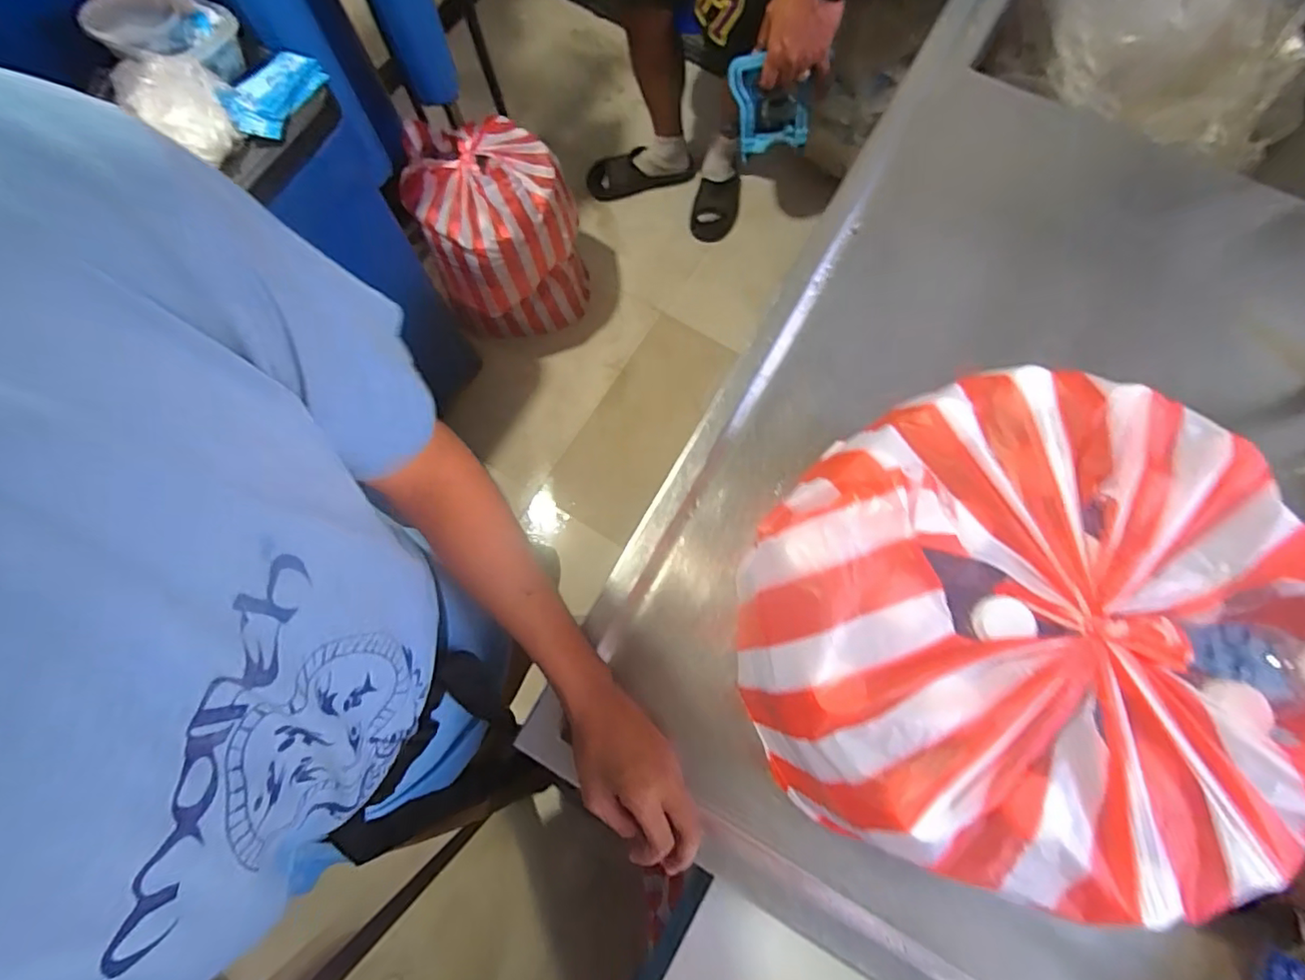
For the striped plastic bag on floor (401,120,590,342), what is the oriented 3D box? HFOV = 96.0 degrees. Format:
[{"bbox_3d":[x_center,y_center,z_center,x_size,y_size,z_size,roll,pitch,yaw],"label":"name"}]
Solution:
[{"bbox_3d":[-0.335,-0.558,1.332,0.305,0.433,0.266,-3,75,0],"label":"striped plastic bag on floor"}]

